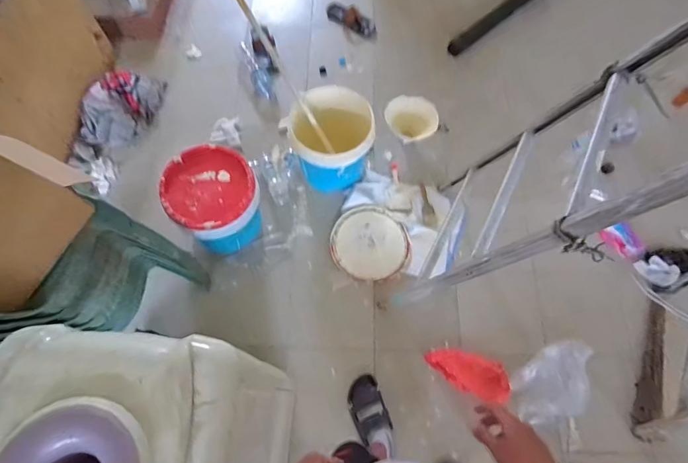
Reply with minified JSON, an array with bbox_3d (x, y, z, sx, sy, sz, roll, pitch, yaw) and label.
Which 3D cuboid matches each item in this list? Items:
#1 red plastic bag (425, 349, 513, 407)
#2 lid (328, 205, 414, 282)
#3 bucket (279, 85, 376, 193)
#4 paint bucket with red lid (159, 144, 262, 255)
[{"bbox_3d":[0.397,0.458,1.334,0.266,0.084,0.128,15,71,6],"label":"red plastic bag"},{"bbox_3d":[0.095,0.038,1.510,0.272,0.020,0.275,0,68,-1],"label":"lid"},{"bbox_3d":[-0.049,-0.331,1.503,0.271,0.272,0.276,0,68,-1],"label":"bucket"},{"bbox_3d":[-0.417,-0.100,1.371,0.271,0.251,0.275,0,68,-1],"label":"paint bucket with red lid"}]

